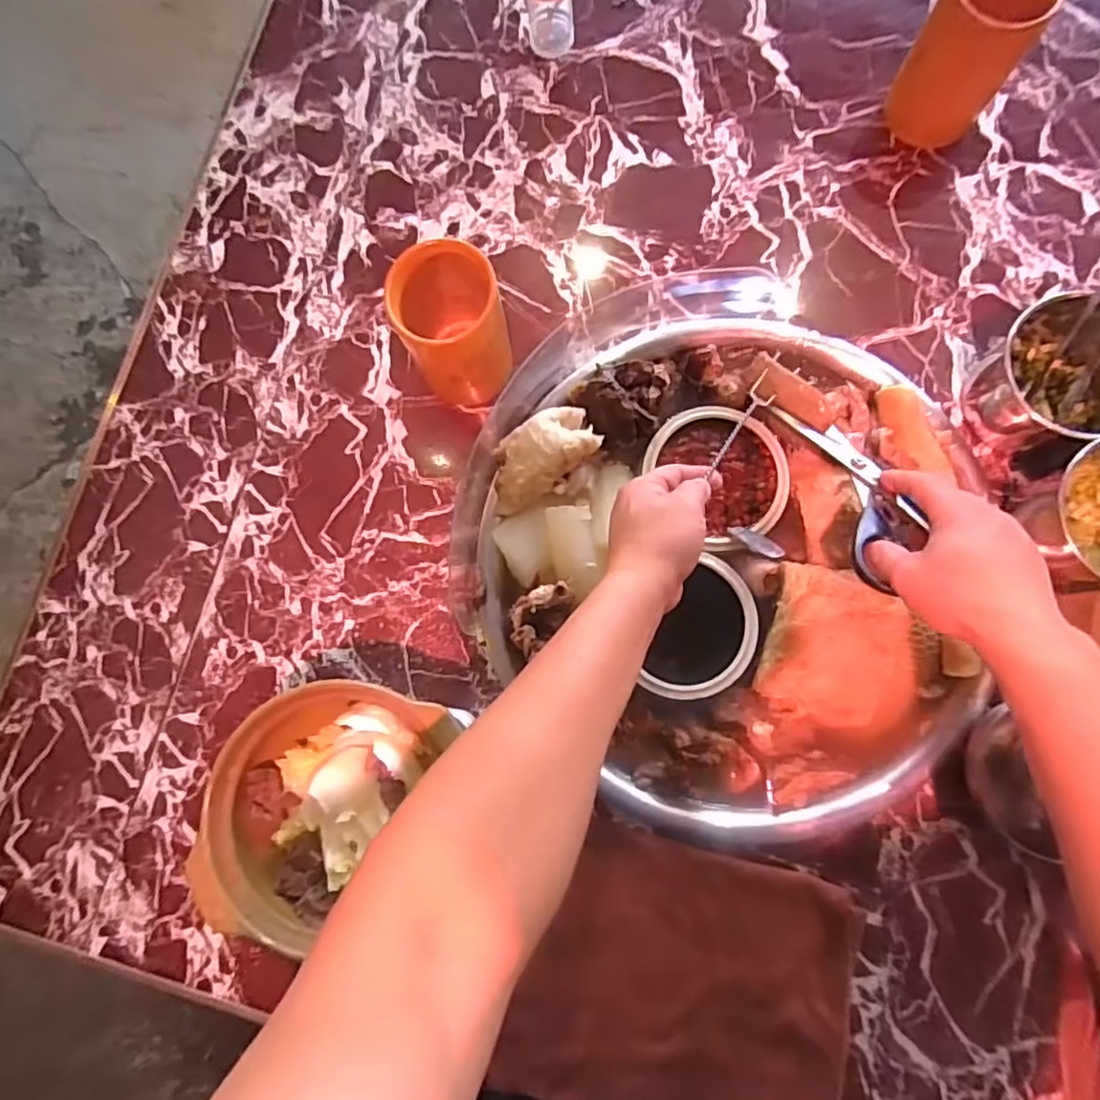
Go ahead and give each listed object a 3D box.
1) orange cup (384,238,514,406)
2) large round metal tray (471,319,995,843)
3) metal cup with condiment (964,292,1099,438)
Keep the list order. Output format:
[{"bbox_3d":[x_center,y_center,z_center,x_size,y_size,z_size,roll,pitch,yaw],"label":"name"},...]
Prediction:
[{"bbox_3d":[-0.079,-0.181,0.529,0.075,0.124,0.082,0,80,3],"label":"orange cup"},{"bbox_3d":[0.143,0.008,0.517,0.407,0.060,0.425,0,80,3],"label":"large round metal tray"},{"bbox_3d":[0.420,-0.143,0.515,0.101,0.087,0.116,-33,80,-3],"label":"metal cup with condiment"}]

